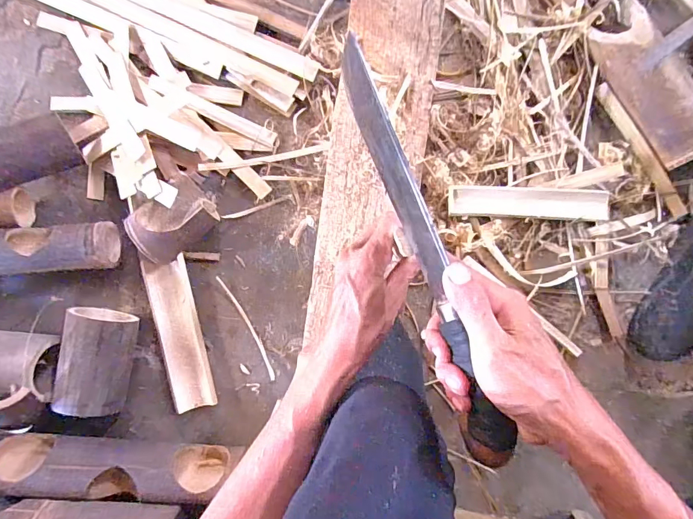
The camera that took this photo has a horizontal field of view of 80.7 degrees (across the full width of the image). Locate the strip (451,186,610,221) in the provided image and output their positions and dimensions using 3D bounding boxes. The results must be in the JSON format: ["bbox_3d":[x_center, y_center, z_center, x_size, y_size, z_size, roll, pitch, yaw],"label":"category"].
[{"bbox_3d":[0.224,-0.072,0.511,0.187,0.018,0.039,3,90,5],"label":"strip"}]

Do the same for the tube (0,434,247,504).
[{"bbox_3d":[-0.363,0.257,0.519,0.411,0.079,0.073,8,89,-11],"label":"tube"}]

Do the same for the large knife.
[{"bbox_3d":[0.056,-0.003,0.294,0.026,0.042,0.314,-19,89,4],"label":"large knife"}]

